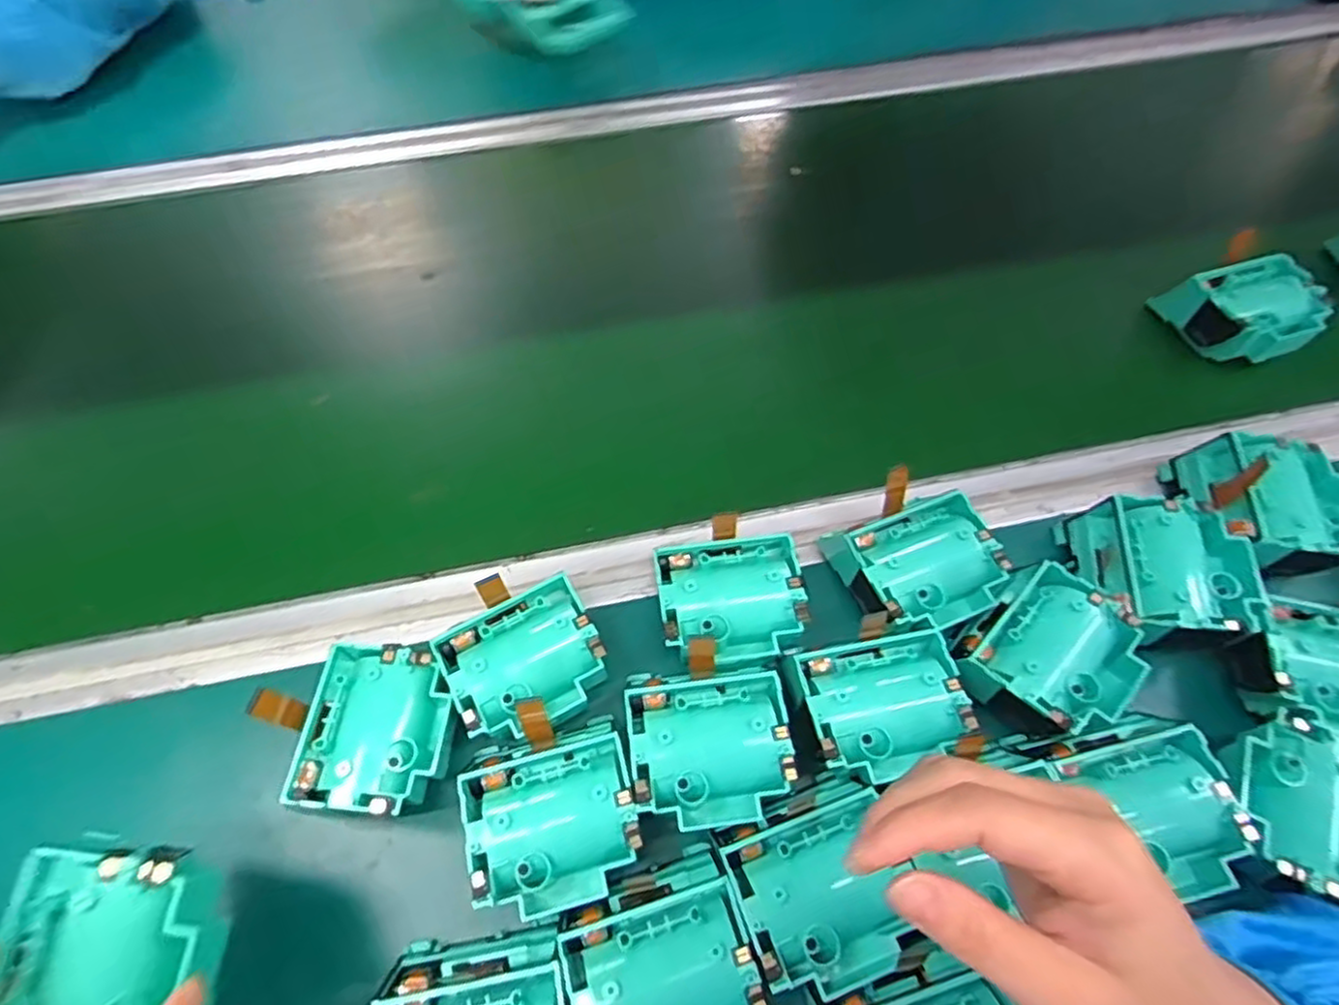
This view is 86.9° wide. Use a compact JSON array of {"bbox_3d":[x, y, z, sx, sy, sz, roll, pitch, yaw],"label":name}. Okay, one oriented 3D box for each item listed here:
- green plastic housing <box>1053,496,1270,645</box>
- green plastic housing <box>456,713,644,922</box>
[{"bbox_3d":[0.265,0.038,0.384,0.077,0.044,0.083,-1,60,0],"label":"green plastic housing"},{"bbox_3d":[-0.053,0.141,0.322,0.073,0.031,0.076,-13,60,-8],"label":"green plastic housing"}]

